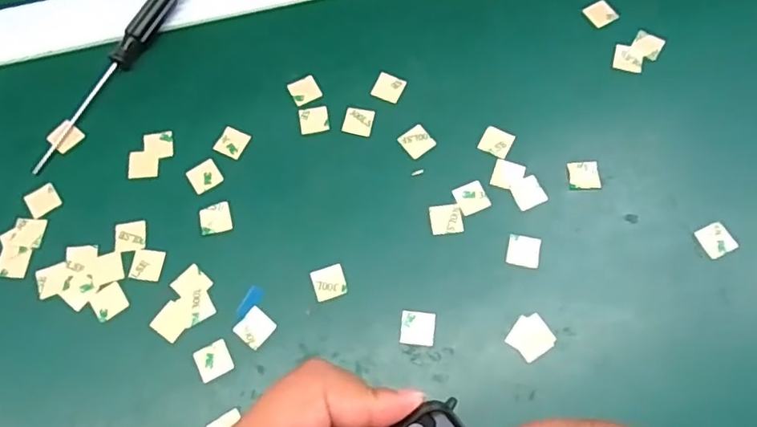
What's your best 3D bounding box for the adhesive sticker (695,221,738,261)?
[{"bbox_3d":[0.167,0.013,0.285,0.016,0.004,0.016,-27,71,-3],"label":"adhesive sticker"}]

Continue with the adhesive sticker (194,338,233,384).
[{"bbox_3d":[-0.077,0.069,0.271,0.016,0.004,0.016,-26,70,-13],"label":"adhesive sticker"}]

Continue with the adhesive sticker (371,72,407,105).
[{"bbox_3d":[0.006,-0.070,0.324,0.016,0.004,0.015,23,75,6],"label":"adhesive sticker"}]

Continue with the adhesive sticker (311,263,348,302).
[{"bbox_3d":[-0.024,0.034,0.284,0.016,0.004,0.016,-16,70,-8],"label":"adhesive sticker"}]

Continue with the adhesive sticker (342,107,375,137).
[{"bbox_3d":[-0.011,-0.050,0.317,0.016,0.004,0.016,13,73,2],"label":"adhesive sticker"}]

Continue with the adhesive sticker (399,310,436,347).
[{"bbox_3d":[0.019,0.054,0.274,0.016,0.004,0.016,6,68,3],"label":"adhesive sticker"}]

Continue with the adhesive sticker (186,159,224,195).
[{"bbox_3d":[-0.092,-0.019,0.307,0.016,0.004,0.016,-31,76,-14],"label":"adhesive sticker"}]

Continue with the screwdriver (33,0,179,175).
[{"bbox_3d":[-0.152,-0.080,0.324,0.011,0.014,0.132,28,72,12],"label":"screwdriver"}]

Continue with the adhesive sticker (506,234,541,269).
[{"bbox_3d":[0.072,0.019,0.287,0.016,0.004,0.016,10,69,4],"label":"adhesive sticker"}]

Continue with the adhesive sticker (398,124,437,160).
[{"bbox_3d":[0.021,-0.038,0.311,0.016,0.004,0.016,-37,77,-9],"label":"adhesive sticker"}]

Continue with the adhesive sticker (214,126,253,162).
[{"bbox_3d":[-0.079,-0.039,0.313,0.015,0.004,0.016,24,71,11],"label":"adhesive sticker"}]

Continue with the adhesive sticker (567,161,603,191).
[{"bbox_3d":[0.107,-0.020,0.300,0.016,0.004,0.016,-3,69,2],"label":"adhesive sticker"}]

